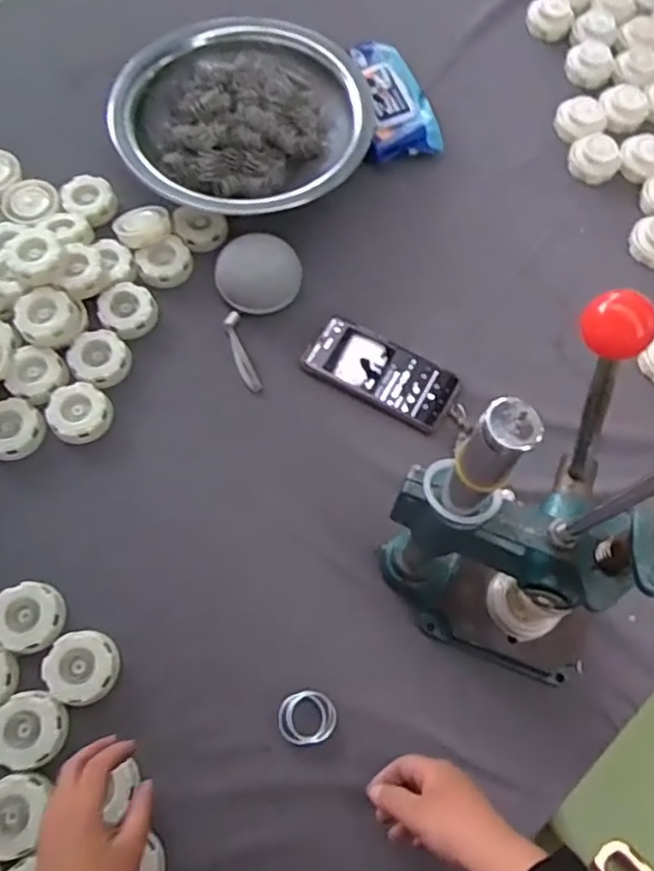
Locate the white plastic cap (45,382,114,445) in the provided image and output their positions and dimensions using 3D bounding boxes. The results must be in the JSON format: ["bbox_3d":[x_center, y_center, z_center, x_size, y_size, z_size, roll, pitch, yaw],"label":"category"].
[{"bbox_3d":[-0.293,-0.028,0.786,0.078,0.019,0.069,30,70,9],"label":"white plastic cap"}]

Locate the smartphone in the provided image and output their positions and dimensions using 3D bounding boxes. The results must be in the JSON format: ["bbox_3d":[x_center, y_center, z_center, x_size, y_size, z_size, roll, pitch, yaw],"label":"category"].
[{"bbox_3d":[0.064,-0.079,0.812,0.182,0.013,0.082,30,70,9],"label":"smartphone"}]

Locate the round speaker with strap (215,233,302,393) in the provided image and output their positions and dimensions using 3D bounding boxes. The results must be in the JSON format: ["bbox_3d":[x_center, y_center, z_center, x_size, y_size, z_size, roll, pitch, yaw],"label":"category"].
[{"bbox_3d":[-0.082,-0.154,0.821,0.106,0.051,0.193,-4,68,-4],"label":"round speaker with strap"}]

